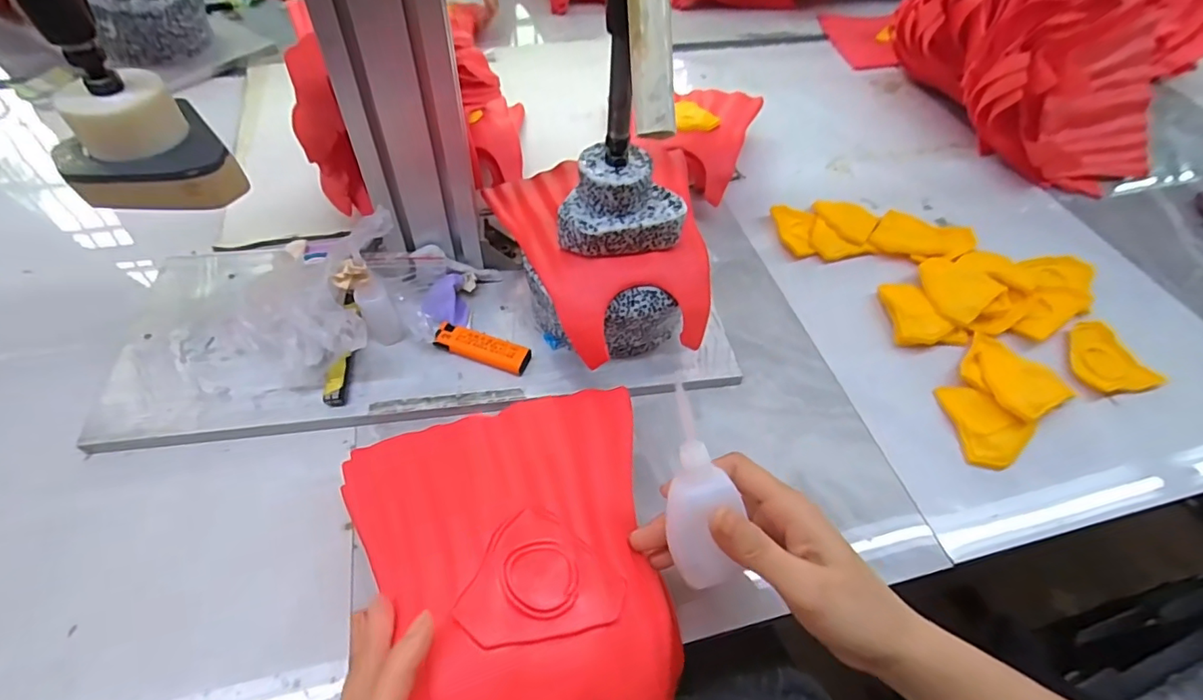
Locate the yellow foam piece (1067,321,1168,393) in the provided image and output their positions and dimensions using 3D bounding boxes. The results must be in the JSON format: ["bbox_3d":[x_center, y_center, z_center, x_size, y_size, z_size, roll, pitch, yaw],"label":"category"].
[{"bbox_3d":[0.452,0.011,0.485,0.069,0.012,0.075,-21,56,-19],"label":"yellow foam piece"}]

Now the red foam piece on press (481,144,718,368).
[{"bbox_3d":[0.012,-0.092,0.451,0.173,0.053,0.200,-12,54,-11],"label":"red foam piece on press"}]

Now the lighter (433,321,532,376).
[{"bbox_3d":[-0.098,-0.001,0.444,0.079,0.014,0.024,17,53,9],"label":"lighter"}]

